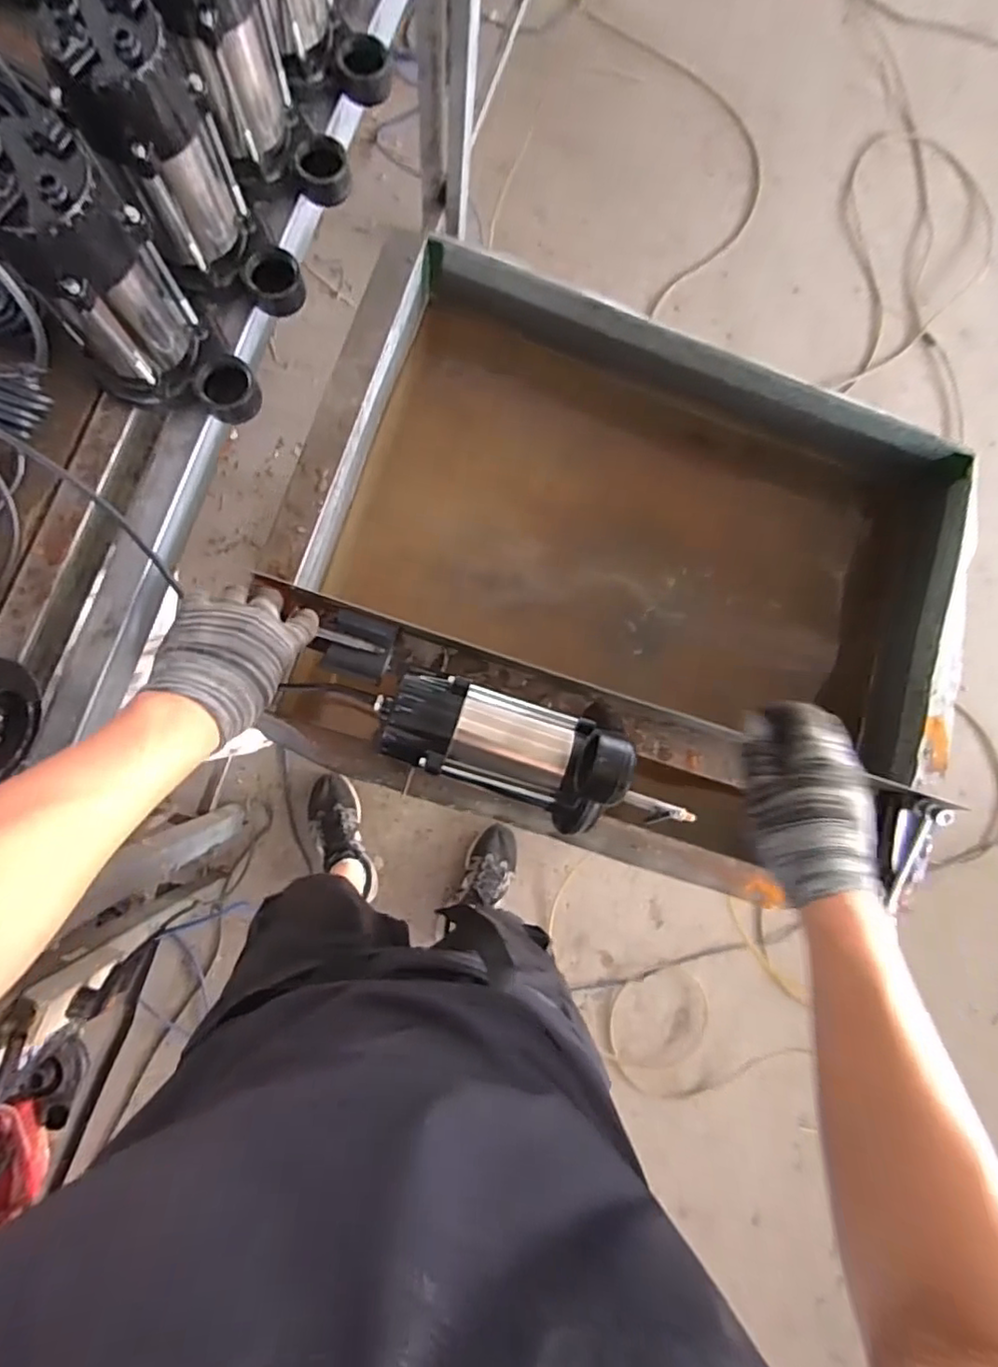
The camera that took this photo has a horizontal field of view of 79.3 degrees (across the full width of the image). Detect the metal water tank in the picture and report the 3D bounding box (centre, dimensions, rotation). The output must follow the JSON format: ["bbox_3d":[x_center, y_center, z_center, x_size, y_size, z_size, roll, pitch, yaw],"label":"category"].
[{"bbox_3d":[0.174,-0.174,0.755,0.716,0.251,0.471,19,82,-5],"label":"metal water tank"}]

